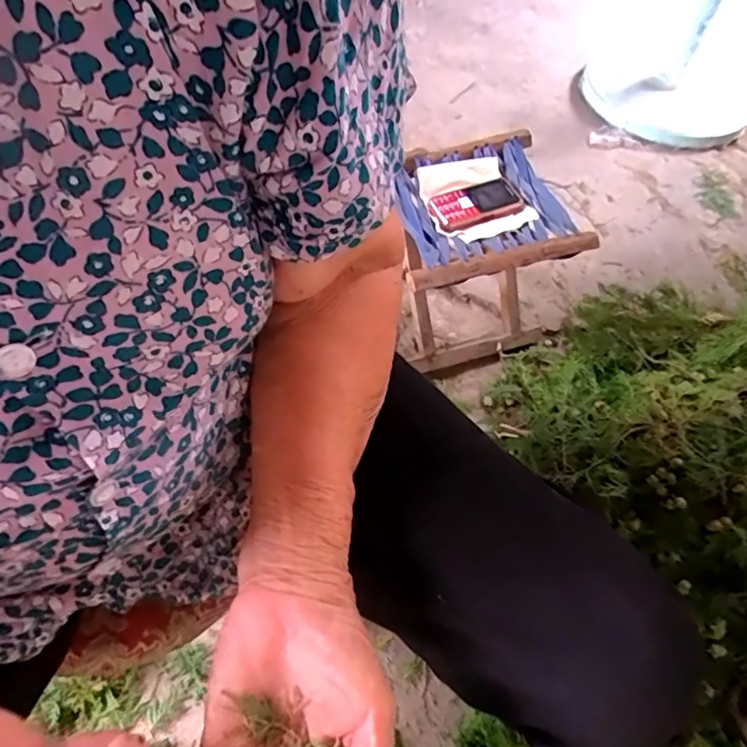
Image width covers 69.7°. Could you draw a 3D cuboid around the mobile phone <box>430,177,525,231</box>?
[{"bbox_3d":[0.135,-0.232,0.719,0.130,0.010,0.063,-23,64,-18],"label":"mobile phone"}]

